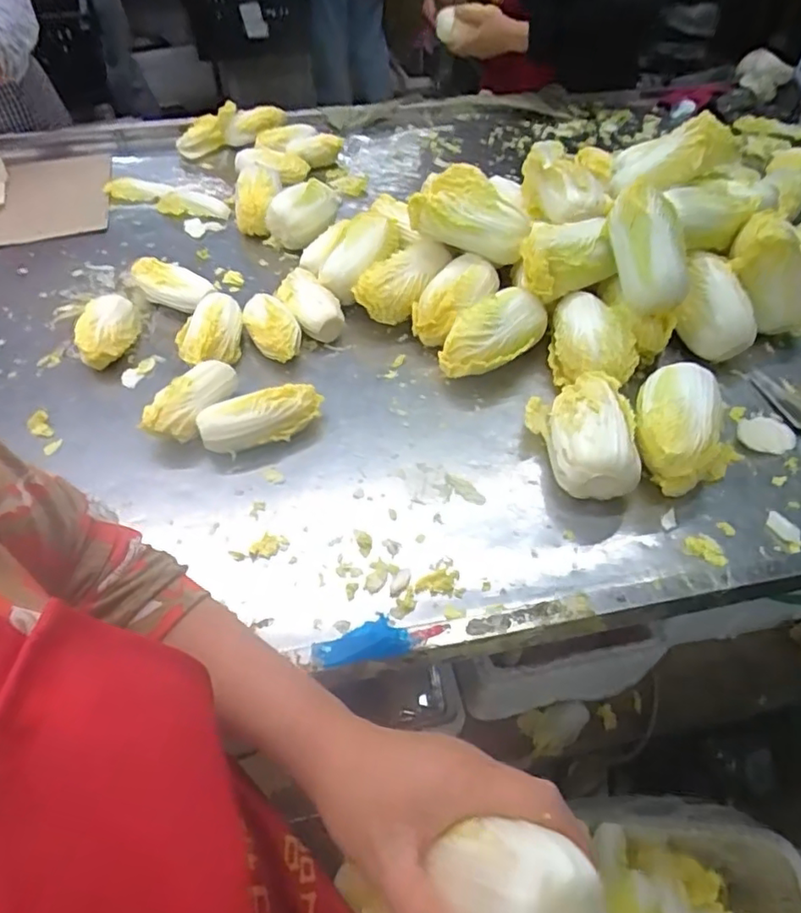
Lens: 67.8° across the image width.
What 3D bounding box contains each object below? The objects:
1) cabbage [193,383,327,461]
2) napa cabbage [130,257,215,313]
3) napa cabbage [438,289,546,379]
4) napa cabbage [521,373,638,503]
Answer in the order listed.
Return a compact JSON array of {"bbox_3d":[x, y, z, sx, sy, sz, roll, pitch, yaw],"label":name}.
[{"bbox_3d":[-0.139,-0.035,0.607,0.121,0.053,0.041,-19,51,-16],"label":"cabbage"},{"bbox_3d":[-0.293,-0.219,0.773,0.134,0.051,0.058,26,54,21],"label":"napa cabbage"},{"bbox_3d":[0.106,-0.133,0.682,0.135,0.076,0.076,-30,55,-24],"label":"napa cabbage"},{"bbox_3d":[0.175,-0.023,0.588,0.089,0.064,0.140,-2,49,-1],"label":"napa cabbage"}]

